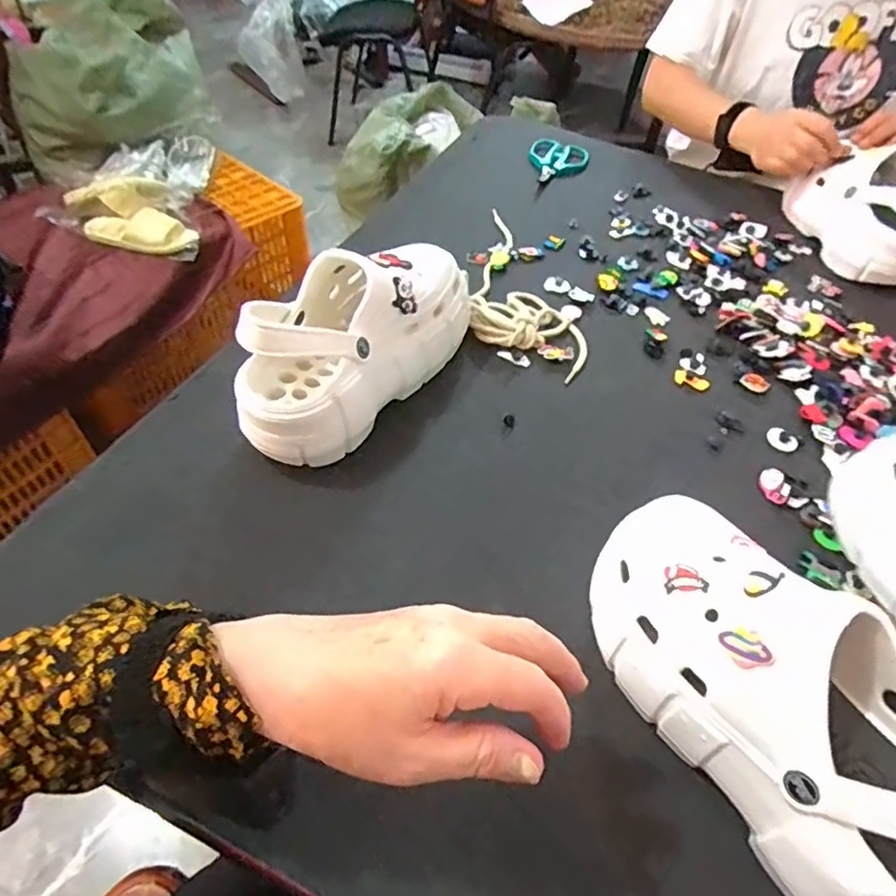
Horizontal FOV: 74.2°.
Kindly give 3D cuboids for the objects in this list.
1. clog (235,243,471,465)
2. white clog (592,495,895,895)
[{"bbox_3d":[-0.073,-0.091,0.481,0.104,0.106,0.224,23,52,14],"label":"clog"},{"bbox_3d":[0.176,0.125,0.310,0.094,0.098,0.235,-24,56,-23],"label":"white clog"}]

